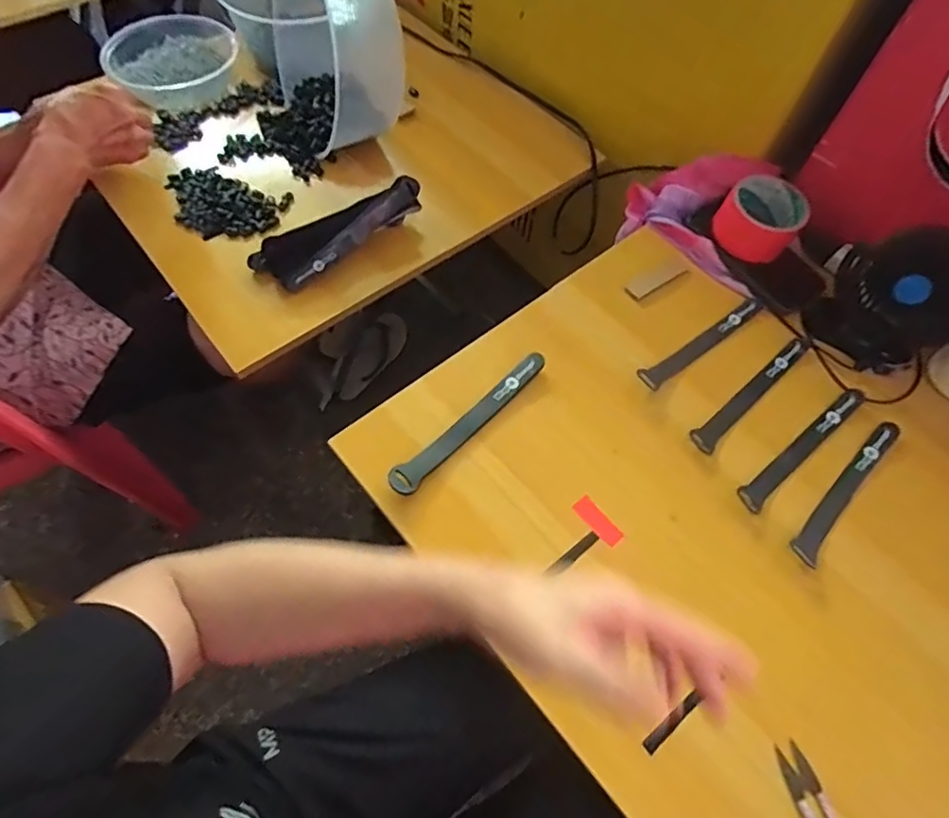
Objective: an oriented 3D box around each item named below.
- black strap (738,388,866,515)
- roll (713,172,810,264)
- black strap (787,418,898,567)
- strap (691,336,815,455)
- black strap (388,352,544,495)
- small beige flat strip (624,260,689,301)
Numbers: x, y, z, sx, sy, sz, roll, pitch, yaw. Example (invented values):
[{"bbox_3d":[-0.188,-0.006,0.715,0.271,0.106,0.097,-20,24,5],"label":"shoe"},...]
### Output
[{"bbox_3d":[0.320,0.035,0.531,0.191,0.005,0.023,-36,69,-20],"label":"black strap"},{"bbox_3d":[0.320,-0.213,0.612,0.082,0.051,0.077,2,61,-3],"label":"roll"},{"bbox_3d":[0.348,0.074,0.510,0.023,0.011,0.185,41,66,18],"label":"black strap"},{"bbox_3d":[0.285,-0.019,0.558,0.192,0.007,0.023,-38,70,-21],"label":"strap"},{"bbox_3d":[-0.003,0.011,0.519,0.024,0.015,0.193,42,67,18],"label":"black strap"},{"bbox_3d":[0.204,-0.145,0.615,0.085,0.007,0.024,-33,68,-19],"label":"small beige flat strip"}]

